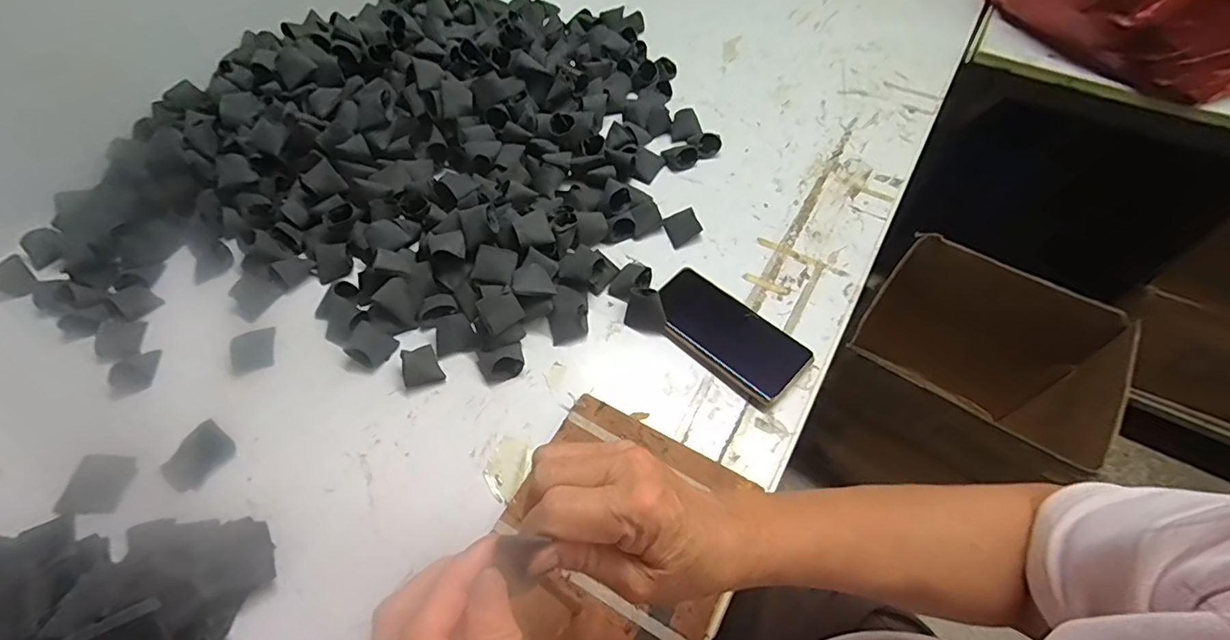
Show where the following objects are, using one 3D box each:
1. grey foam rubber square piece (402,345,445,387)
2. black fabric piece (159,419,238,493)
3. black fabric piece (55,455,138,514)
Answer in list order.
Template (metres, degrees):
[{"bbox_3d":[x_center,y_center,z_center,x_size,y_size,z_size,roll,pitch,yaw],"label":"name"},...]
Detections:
[{"bbox_3d":[-0.188,0.044,0.519,0.035,0.022,0.039,-28,60,-15],"label":"grey foam rubber square piece"},{"bbox_3d":[-0.371,0.121,0.481,0.052,0.004,0.054,30,63,19],"label":"black fabric piece"},{"bbox_3d":[-0.448,0.142,0.469,0.053,0.004,0.050,-1,57,2],"label":"black fabric piece"}]

